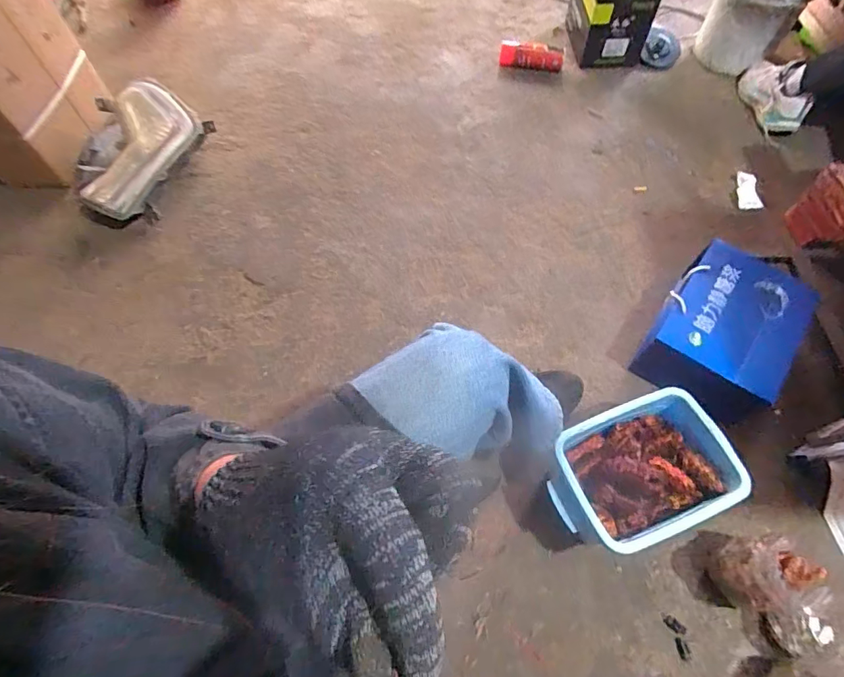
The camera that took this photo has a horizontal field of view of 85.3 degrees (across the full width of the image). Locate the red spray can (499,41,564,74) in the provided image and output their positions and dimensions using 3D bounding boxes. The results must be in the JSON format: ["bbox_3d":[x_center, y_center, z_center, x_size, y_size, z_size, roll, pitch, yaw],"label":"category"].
[{"bbox_3d":[0.357,-0.915,1.494,0.203,0.061,0.075,6,63,3],"label":"red spray can"}]

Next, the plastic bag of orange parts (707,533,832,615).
[{"bbox_3d":[0.535,0.368,0.721,0.098,0.139,0.107,-2,63,-1],"label":"plastic bag of orange parts"}]

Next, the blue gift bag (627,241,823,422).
[{"bbox_3d":[0.605,-0.013,0.936,0.226,0.136,0.323,33,68,16],"label":"blue gift bag"}]

